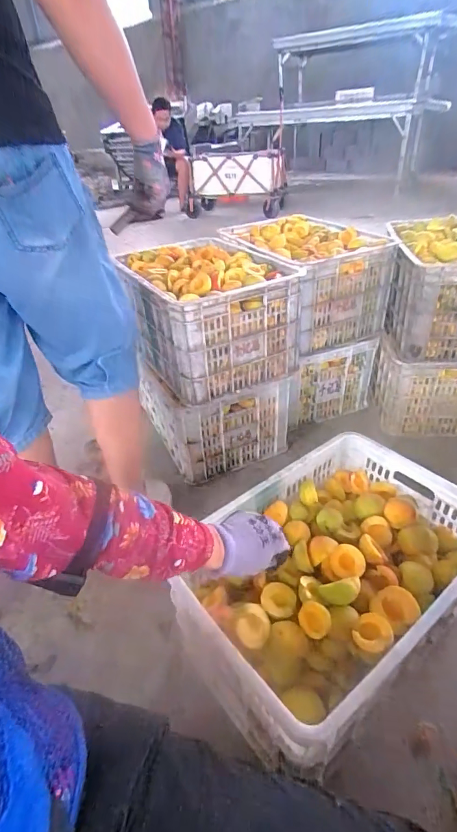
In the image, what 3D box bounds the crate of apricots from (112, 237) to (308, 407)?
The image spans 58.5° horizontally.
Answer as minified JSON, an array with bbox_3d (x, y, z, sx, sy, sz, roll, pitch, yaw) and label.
[{"bbox_3d":[-0.070,-0.301,1.150,0.354,0.298,0.496,-17,38,-17],"label":"crate of apricots"}]

